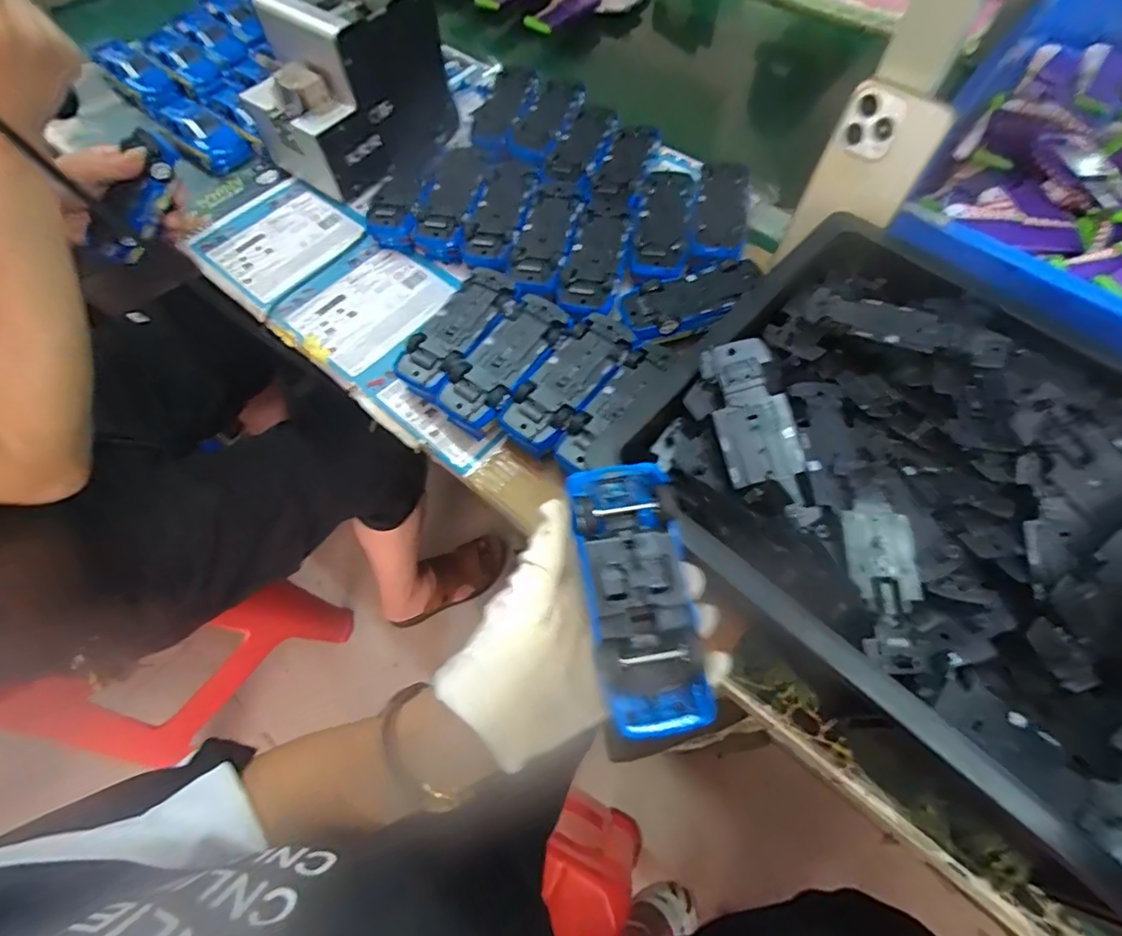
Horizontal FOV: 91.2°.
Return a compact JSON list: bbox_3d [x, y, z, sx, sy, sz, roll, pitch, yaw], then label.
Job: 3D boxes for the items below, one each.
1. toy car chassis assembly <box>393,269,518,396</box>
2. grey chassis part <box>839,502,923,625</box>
[{"bbox_3d":[-0.089,-0.112,0.482,0.052,0.046,0.130,31,67,17],"label":"toy car chassis assembly"},{"bbox_3d":[0.193,0.057,0.332,0.047,0.016,0.067,3,62,3],"label":"grey chassis part"}]

